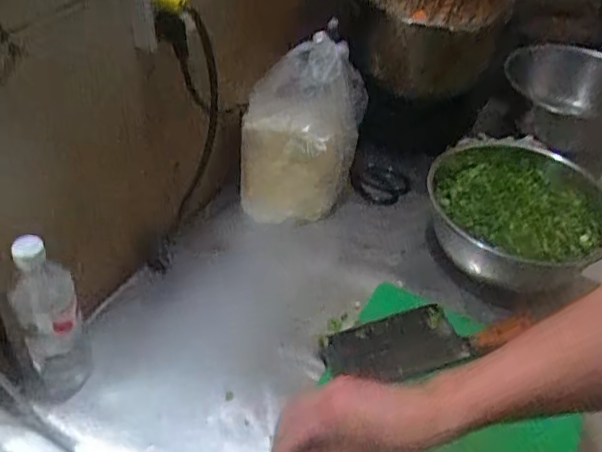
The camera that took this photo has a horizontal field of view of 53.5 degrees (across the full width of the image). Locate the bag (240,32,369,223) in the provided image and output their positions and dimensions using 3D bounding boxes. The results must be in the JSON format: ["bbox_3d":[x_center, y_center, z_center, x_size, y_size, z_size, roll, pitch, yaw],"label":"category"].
[{"bbox_3d":[0.005,-0.159,0.997,0.208,0.290,0.155,6,41,2],"label":"bag"}]

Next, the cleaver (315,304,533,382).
[{"bbox_3d":[0.178,0.159,0.860,0.288,0.019,0.104,-18,50,-9],"label":"cleaver"}]

